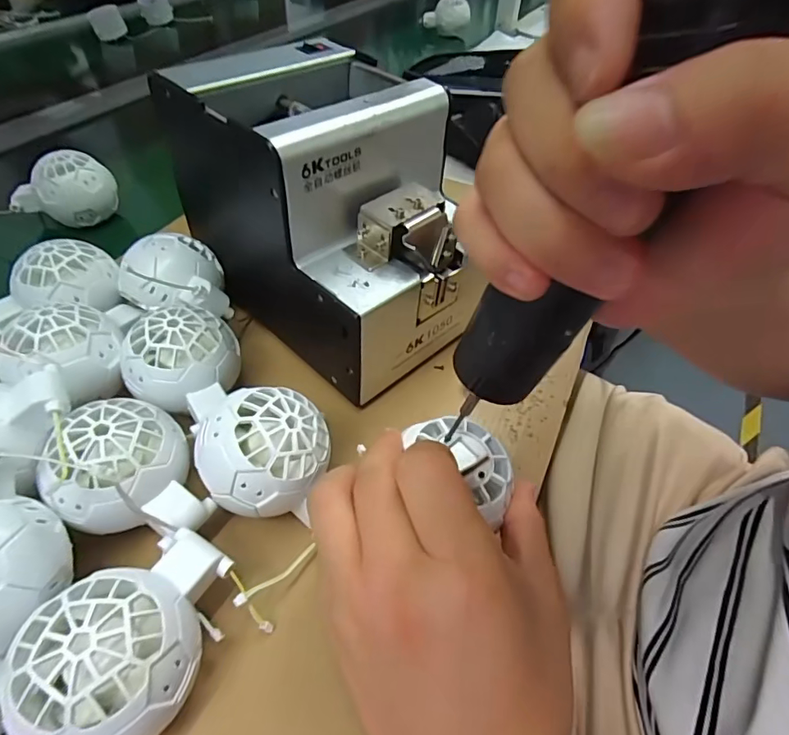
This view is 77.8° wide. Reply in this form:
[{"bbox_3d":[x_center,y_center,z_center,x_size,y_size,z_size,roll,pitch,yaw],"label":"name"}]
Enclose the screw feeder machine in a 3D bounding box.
[{"bbox_3d":[-0.038,-0.094,0.314,0.169,0.146,0.135,34,55,27],"label":"screw feeder machine"}]

